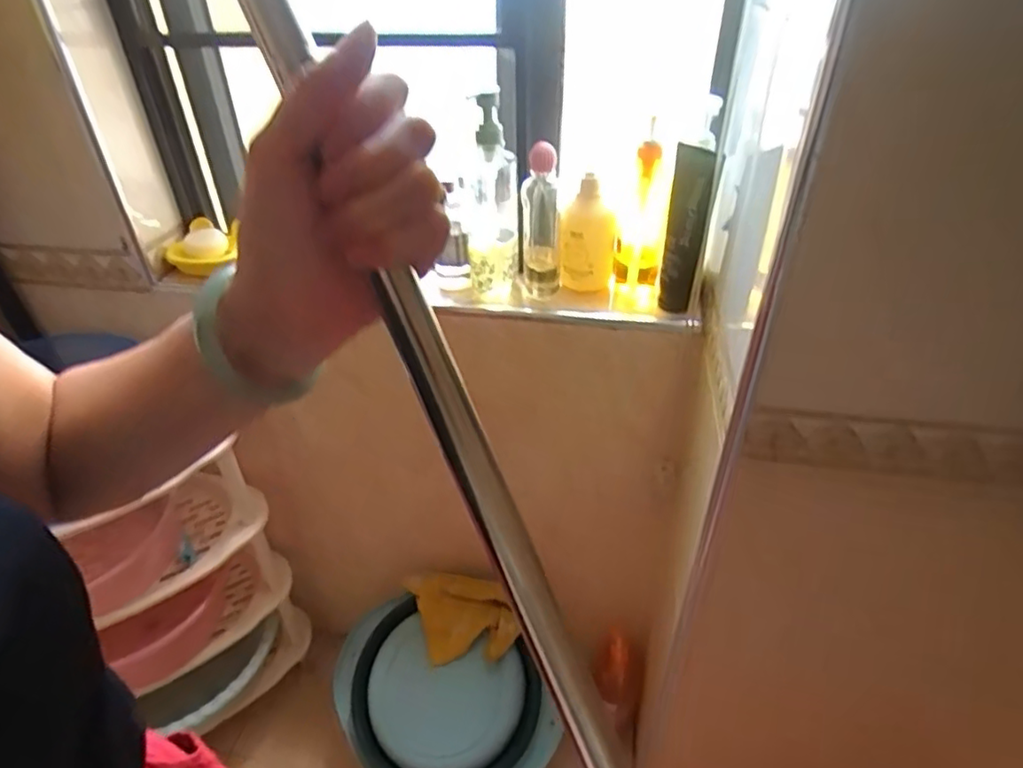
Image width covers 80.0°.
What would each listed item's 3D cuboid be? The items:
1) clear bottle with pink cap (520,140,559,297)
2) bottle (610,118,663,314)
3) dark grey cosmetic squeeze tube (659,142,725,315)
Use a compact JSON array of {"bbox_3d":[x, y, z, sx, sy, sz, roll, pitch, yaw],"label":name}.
[{"bbox_3d":[0.040,-0.220,0.832,0.056,0.195,0.056,1,37,3],"label":"clear bottle with pink cap"},{"bbox_3d":[0.171,-0.207,0.819,0.070,0.217,0.081,7,38,11],"label":"bottle"},{"bbox_3d":[0.220,-0.183,0.771,0.051,0.210,0.057,10,39,15],"label":"dark grey cosmetic squeeze tube"}]

